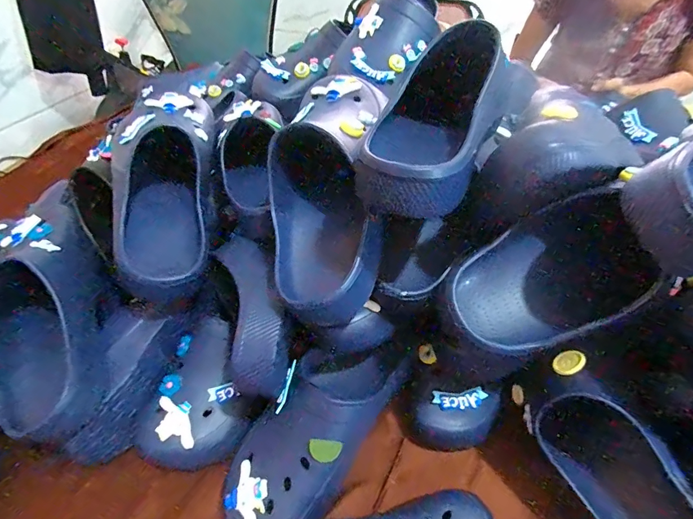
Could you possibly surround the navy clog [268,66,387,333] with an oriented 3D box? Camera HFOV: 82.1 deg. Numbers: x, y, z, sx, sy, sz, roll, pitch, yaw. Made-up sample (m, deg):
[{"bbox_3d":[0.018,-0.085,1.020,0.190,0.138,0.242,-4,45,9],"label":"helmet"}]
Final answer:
[{"bbox_3d":[-0.027,-0.087,0.426,0.087,0.088,0.249,4,88,7],"label":"navy clog"}]

